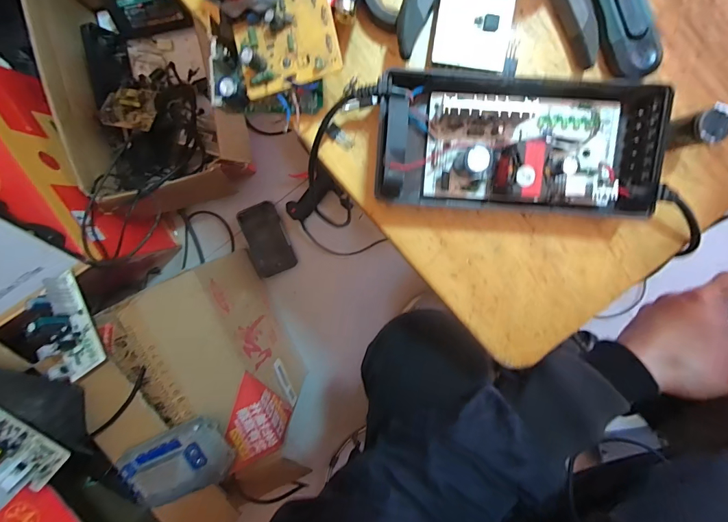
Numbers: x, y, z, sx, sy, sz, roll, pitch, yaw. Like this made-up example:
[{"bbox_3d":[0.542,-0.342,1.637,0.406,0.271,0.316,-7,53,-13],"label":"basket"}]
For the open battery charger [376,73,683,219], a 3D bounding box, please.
[{"bbox_3d":[0.100,-0.077,0.249,0.179,0.049,0.084,4,98,0],"label":"open battery charger"}]

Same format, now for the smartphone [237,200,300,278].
[{"bbox_3d":[-0.214,-0.048,0.848,0.090,0.017,0.155,-20,93,-3],"label":"smartphone"}]

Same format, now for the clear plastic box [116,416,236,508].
[{"bbox_3d":[-0.272,0.298,0.555,0.154,0.035,0.099,-28,97,5],"label":"clear plastic box"}]

